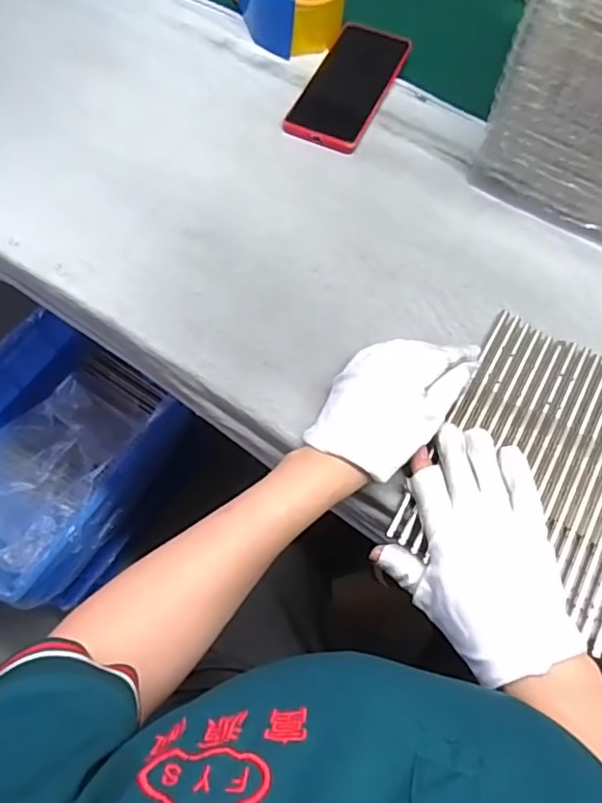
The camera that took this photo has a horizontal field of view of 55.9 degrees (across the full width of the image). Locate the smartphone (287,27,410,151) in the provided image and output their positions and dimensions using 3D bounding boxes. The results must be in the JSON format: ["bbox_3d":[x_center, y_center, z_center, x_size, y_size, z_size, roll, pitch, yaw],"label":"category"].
[{"bbox_3d":[0.050,-0.322,0.575,0.077,0.013,0.165,23,70,8],"label":"smartphone"}]

